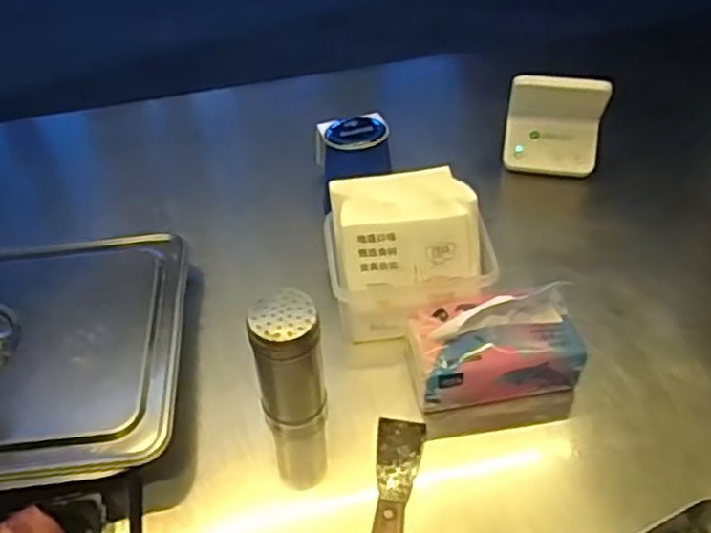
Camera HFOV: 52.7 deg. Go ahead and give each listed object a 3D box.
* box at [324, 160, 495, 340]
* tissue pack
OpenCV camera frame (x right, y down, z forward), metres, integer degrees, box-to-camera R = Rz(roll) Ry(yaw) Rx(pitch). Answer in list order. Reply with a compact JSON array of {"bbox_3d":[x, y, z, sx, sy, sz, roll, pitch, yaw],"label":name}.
[{"bbox_3d":[0.052,-0.014,0.784,0.165,0.132,0.113,-11,49,-8],"label":"box"},{"bbox_3d":[0.135,0.074,0.716,0.153,0.117,0.096,-9,49,-7],"label":"tissue pack"}]

